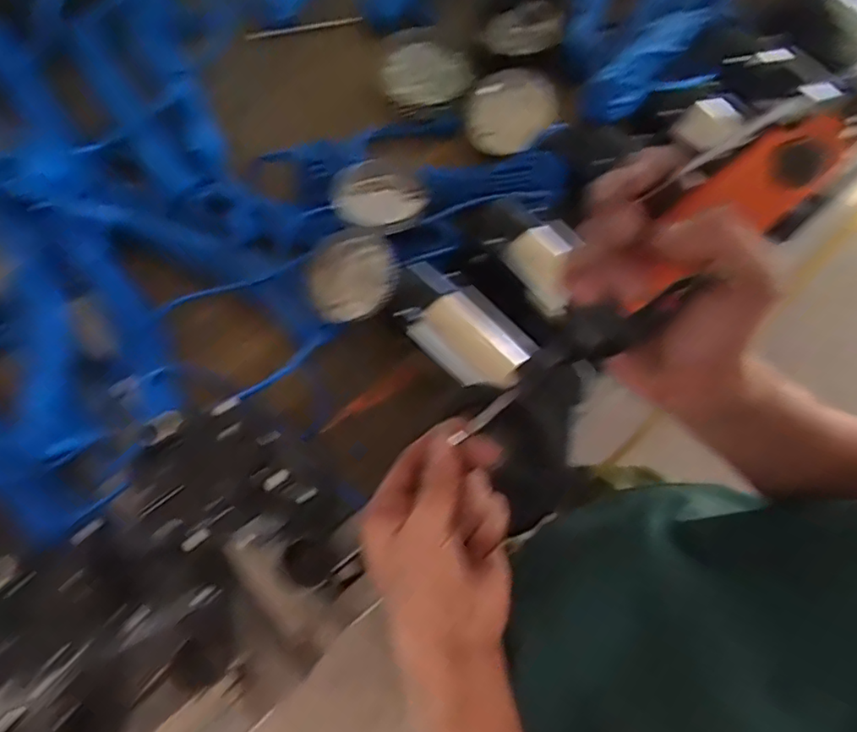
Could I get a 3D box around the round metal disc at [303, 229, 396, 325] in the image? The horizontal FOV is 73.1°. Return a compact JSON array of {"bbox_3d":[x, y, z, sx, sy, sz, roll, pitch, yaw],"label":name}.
[{"bbox_3d":[-0.092,-0.104,0.670,0.106,0.010,0.098,0,88,11],"label":"round metal disc"}]

